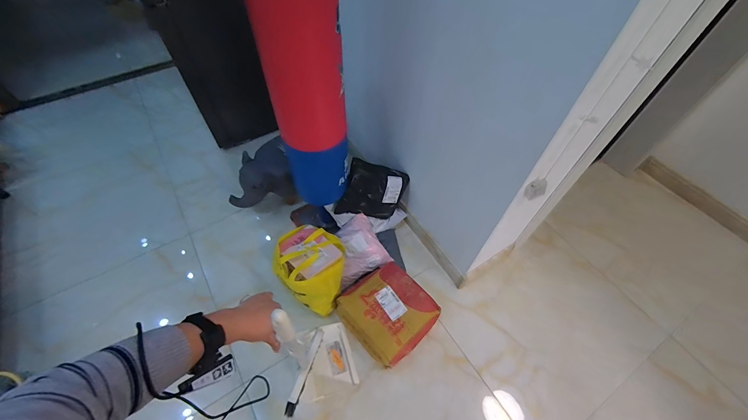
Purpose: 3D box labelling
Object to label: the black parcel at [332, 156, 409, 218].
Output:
[{"bbox_3d":[-0.004,-0.075,1.438,0.273,0.264,0.040,16,23,-21],"label":"black parcel"}]

